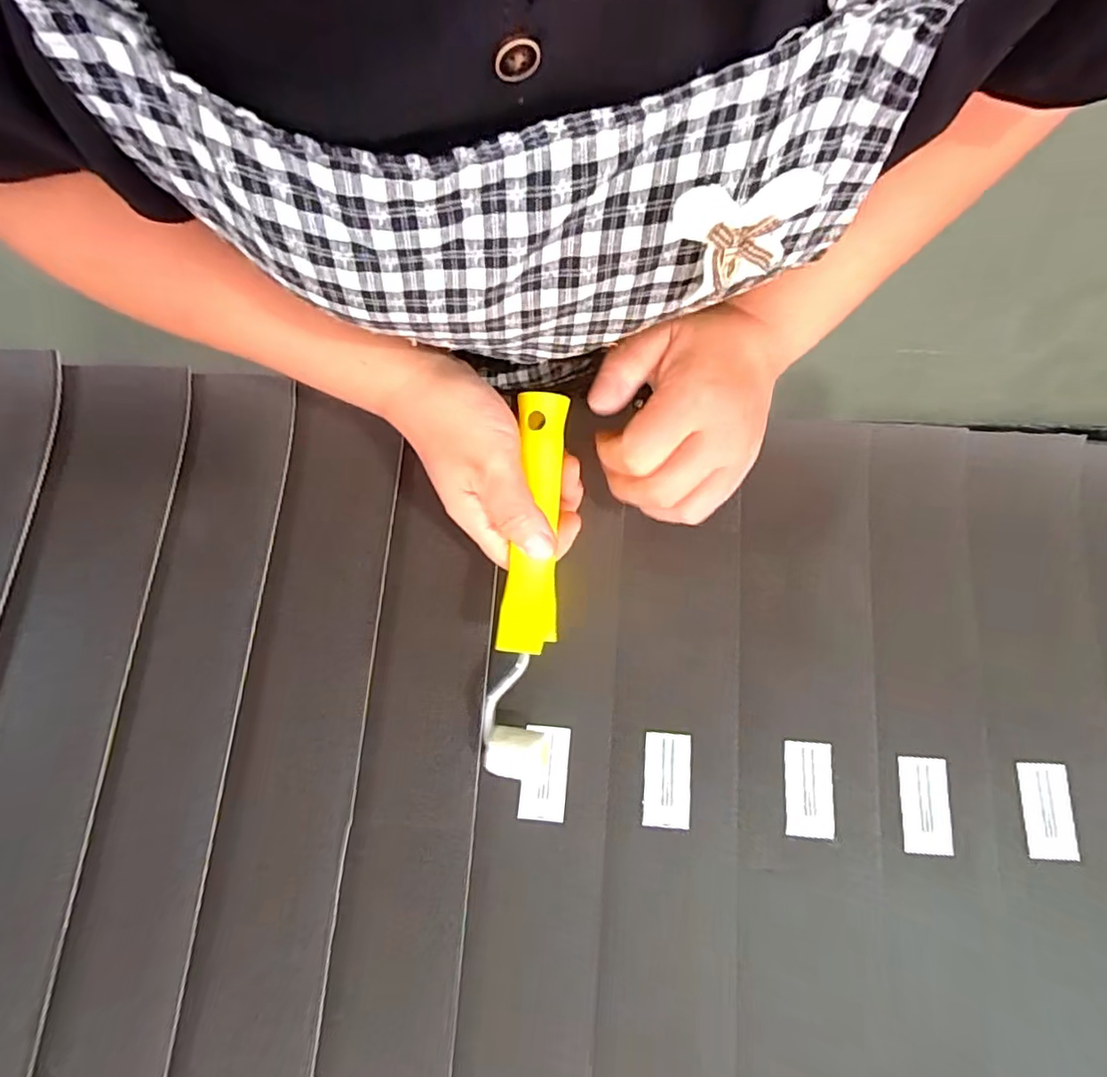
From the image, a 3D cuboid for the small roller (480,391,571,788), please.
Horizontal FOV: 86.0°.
[{"bbox_3d":[-0.013,0.028,0.313,0.031,0.030,0.204,6,95,1],"label":"small roller"}]

